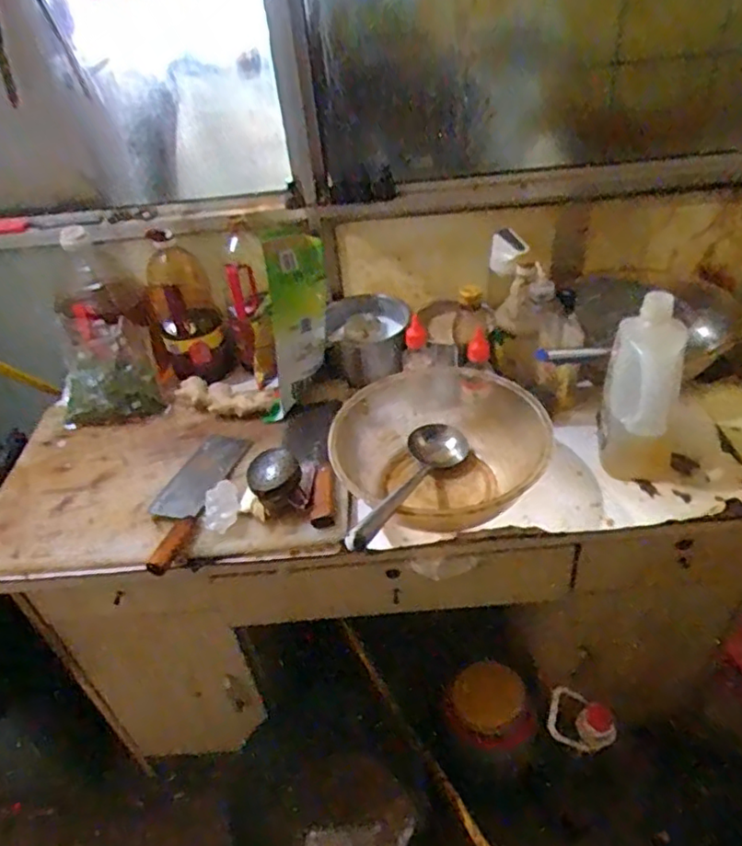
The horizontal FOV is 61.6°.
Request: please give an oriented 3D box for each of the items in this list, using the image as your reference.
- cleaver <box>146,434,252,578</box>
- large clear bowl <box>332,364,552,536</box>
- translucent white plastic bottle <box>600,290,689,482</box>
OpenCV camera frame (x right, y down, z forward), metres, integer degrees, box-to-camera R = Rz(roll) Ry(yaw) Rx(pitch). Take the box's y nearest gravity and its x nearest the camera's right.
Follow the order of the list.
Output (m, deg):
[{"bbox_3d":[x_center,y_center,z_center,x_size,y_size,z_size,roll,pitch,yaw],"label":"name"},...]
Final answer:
[{"bbox_3d":[-0.261,0.103,0.899,0.093,0.024,0.264,5,42,14],"label":"cleaver"},{"bbox_3d":[0.098,0.055,0.872,0.278,0.123,0.281,-4,40,3],"label":"large clear bowl"},{"bbox_3d":[0.368,-0.042,0.845,0.104,0.236,0.109,14,44,22],"label":"translucent white plastic bottle"}]

